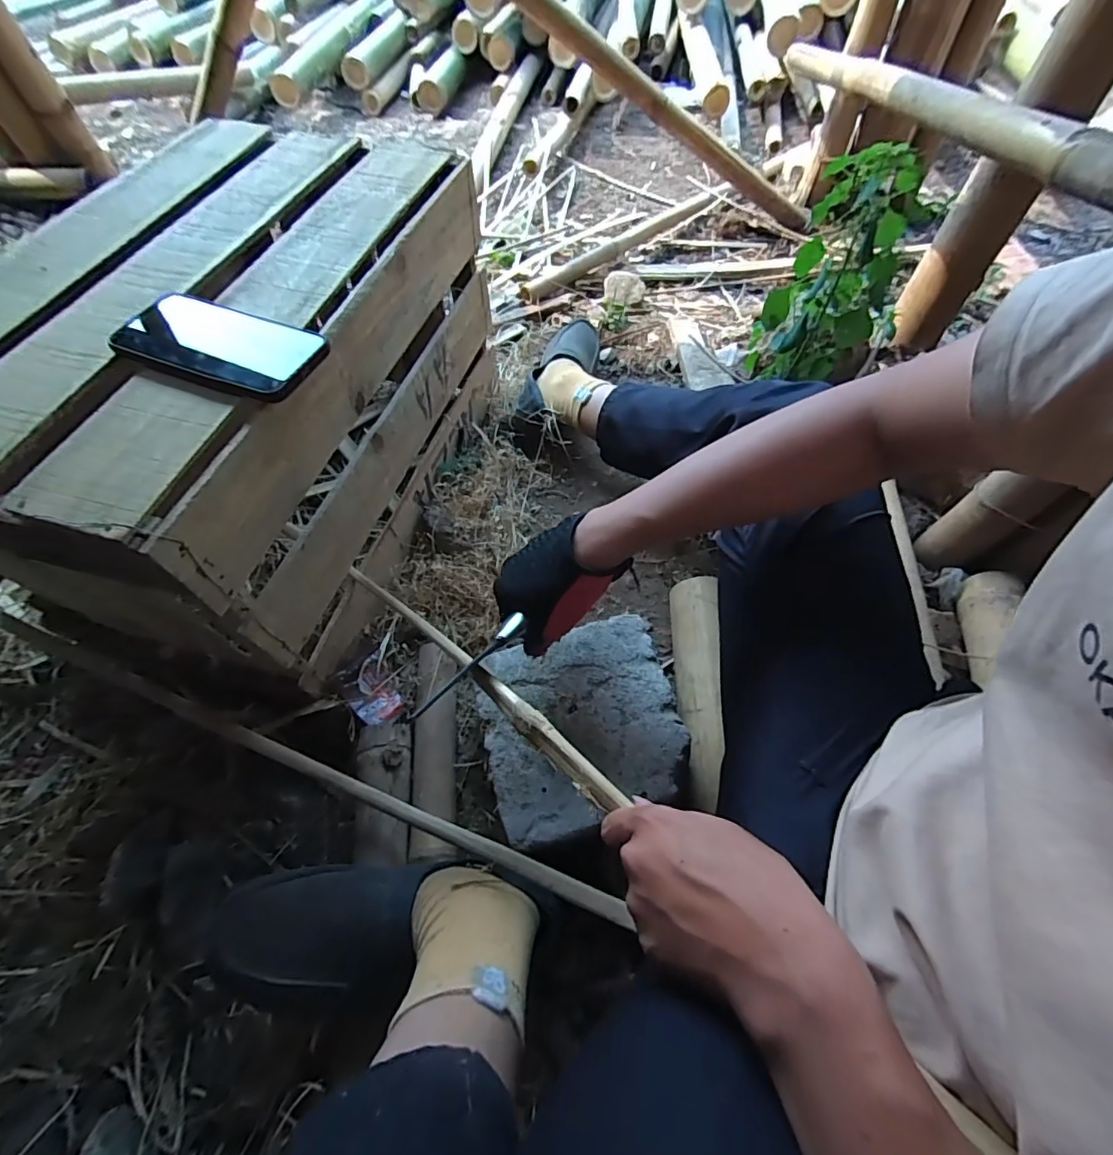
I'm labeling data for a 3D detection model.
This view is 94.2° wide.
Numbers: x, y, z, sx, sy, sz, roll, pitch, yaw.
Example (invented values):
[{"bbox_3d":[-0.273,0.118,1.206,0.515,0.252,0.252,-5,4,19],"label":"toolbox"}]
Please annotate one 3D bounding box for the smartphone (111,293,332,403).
[{"bbox_3d":[-0.271,-0.190,0.417,0.152,0.011,0.079,20,64,6],"label":"smartphone"}]

